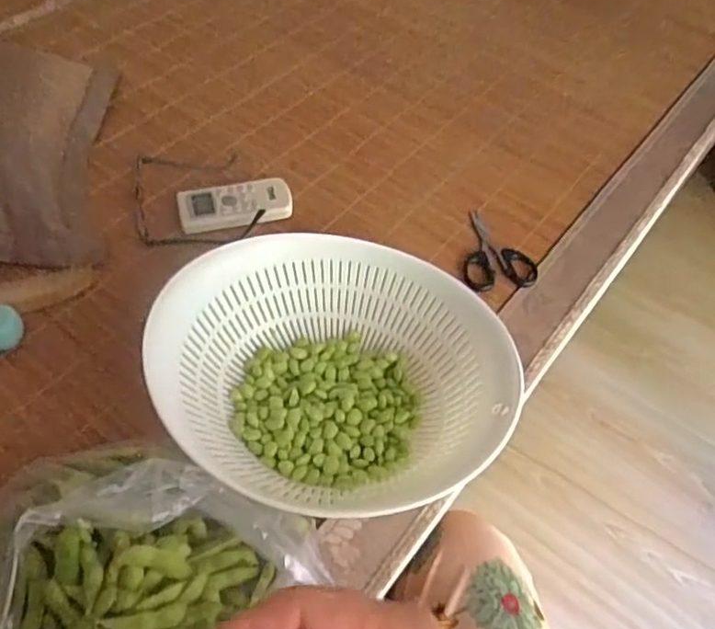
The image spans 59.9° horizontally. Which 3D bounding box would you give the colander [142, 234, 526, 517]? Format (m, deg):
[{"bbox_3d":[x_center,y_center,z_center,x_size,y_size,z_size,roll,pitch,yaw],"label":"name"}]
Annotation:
[{"bbox_3d":[-0.025,0.048,0.517,0.245,0.091,0.258,1,53,-2],"label":"colander"}]

